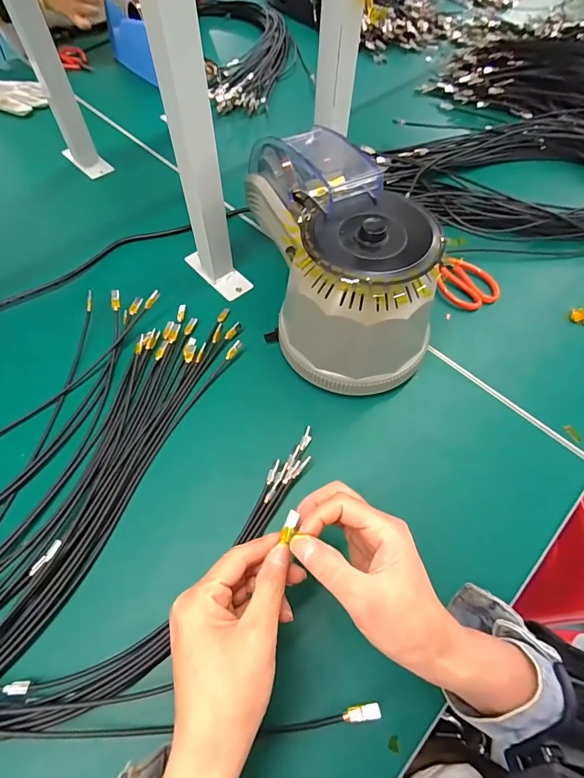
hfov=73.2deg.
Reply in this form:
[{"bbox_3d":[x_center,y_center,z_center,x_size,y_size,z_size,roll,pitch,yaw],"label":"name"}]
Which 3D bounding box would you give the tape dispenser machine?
[{"bbox_3d":[0.050,-0.111,0.380,0.134,0.183,0.189,-24,64,-13],"label":"tape dispenser machine"}]

